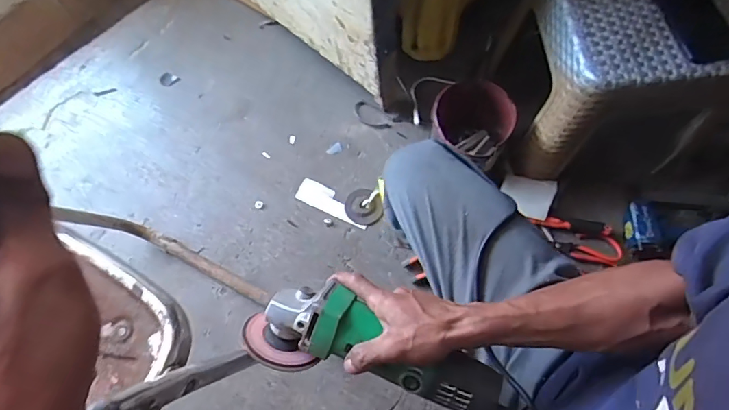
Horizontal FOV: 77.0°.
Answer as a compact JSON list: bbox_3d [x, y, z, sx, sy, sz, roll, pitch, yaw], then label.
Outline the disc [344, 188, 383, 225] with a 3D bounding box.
[{"bbox_3d":[0.000,0.002,0.889,0.073,0.006,0.070,0,68,1],"label":"disc"}]

